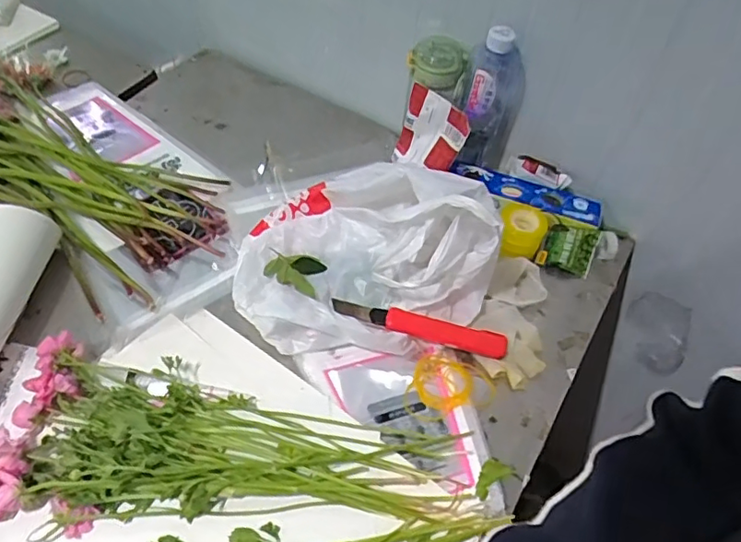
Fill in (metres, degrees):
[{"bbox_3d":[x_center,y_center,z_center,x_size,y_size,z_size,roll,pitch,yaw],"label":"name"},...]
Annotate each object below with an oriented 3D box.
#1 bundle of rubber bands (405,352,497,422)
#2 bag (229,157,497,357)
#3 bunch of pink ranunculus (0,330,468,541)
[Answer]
[{"bbox_3d":[0.092,0.135,0.652,0.097,0.009,0.083,15,54,7],"label":"bundle of rubber bands"},{"bbox_3d":[-0.015,-0.043,0.690,0.303,0.156,0.246,-4,54,-6],"label":"bag"},{"bbox_3d":[-0.145,0.190,0.569,0.449,0.048,0.176,11,54,4],"label":"bunch of pink ranunculus"}]

